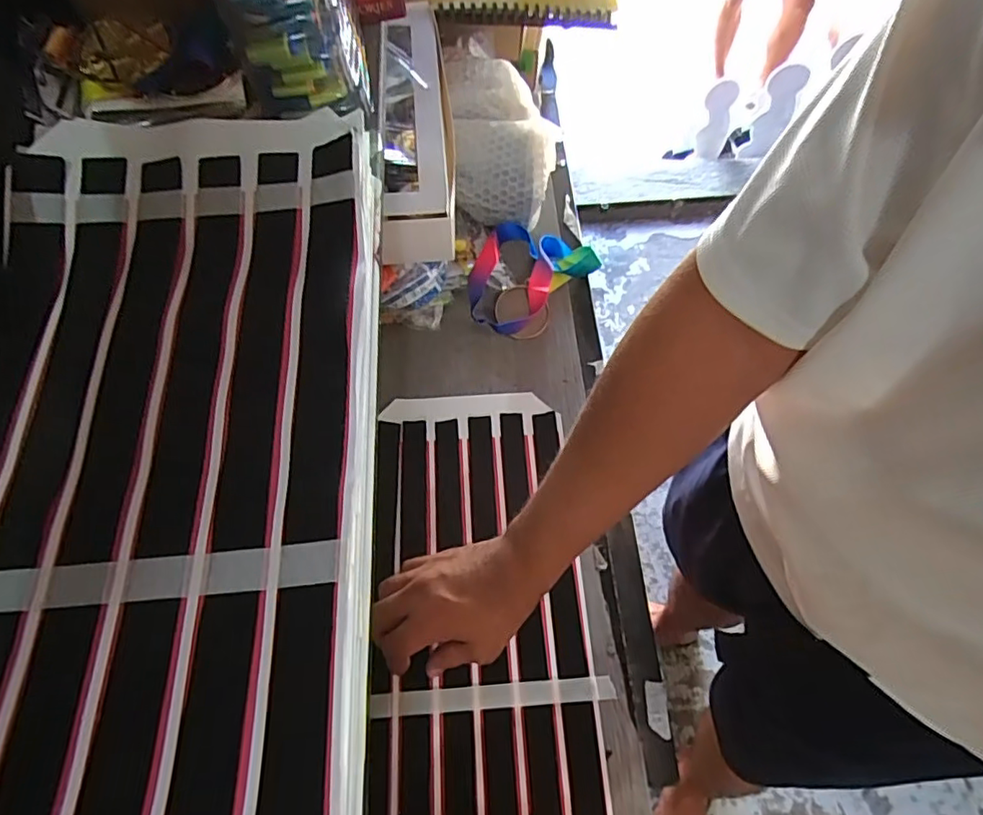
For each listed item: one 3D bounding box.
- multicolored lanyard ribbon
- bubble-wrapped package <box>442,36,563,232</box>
[{"bbox_3d":[0.035,-0.164,0.685,0.168,0.045,0.133,-39,68,-16],"label":"multicolored lanyard ribbon"},{"bbox_3d":[0.014,-0.327,0.698,0.124,0.115,0.188,-5,63,0],"label":"bubble-wrapped package"}]

